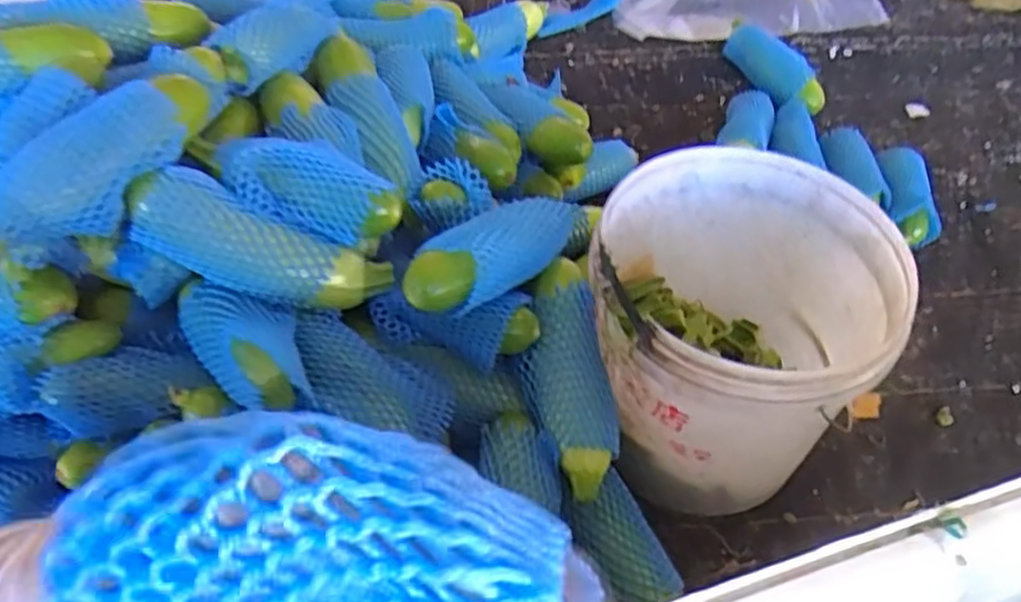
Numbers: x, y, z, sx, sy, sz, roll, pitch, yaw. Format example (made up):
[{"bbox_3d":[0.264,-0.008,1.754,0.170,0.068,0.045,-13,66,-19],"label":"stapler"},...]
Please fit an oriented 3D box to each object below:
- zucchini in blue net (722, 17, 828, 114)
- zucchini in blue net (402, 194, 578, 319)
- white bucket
[{"bbox_3d":[0.408,-0.372,1.165,0.094,0.057,0.218,-11,49,-8],"label":"zucchini in blue net"},{"bbox_3d":[-0.015,-0.046,0.637,0.073,0.058,0.179,33,44,27],"label":"zucchini in blue net"},{"bbox_3d":[0.198,0.029,0.676,0.250,0.211,0.254,6,49,7],"label":"white bucket"}]

